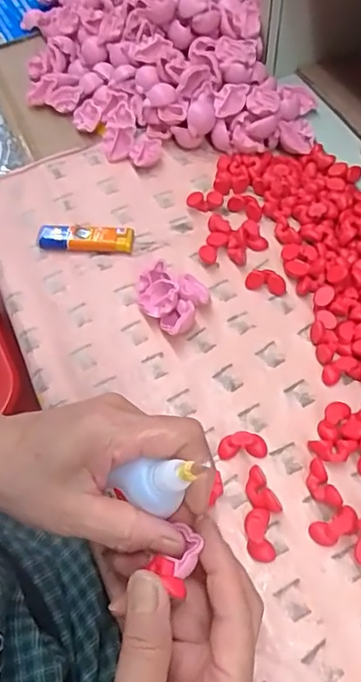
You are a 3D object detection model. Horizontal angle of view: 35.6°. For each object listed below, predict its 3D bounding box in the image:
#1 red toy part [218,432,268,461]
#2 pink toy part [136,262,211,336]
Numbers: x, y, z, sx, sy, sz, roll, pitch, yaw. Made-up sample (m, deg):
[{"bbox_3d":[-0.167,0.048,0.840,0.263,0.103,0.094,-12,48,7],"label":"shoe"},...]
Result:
[{"bbox_3d":[0.041,0.069,0.370,0.032,0.013,0.014,-4,57,0],"label":"red toy part"},{"bbox_3d":[-0.005,-0.037,0.423,0.050,0.029,0.056,-39,64,-20],"label":"pink toy part"}]

